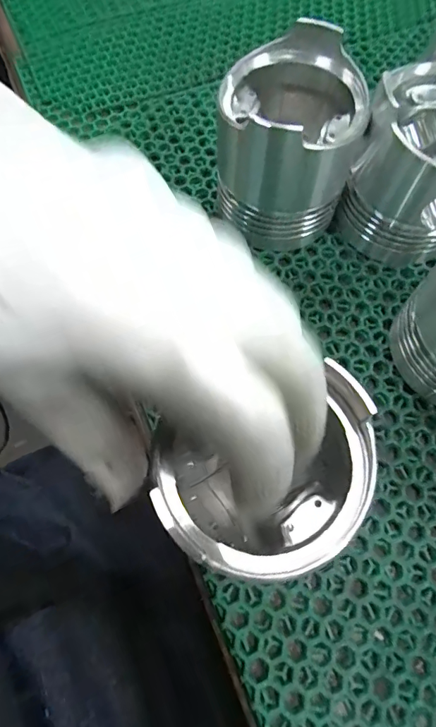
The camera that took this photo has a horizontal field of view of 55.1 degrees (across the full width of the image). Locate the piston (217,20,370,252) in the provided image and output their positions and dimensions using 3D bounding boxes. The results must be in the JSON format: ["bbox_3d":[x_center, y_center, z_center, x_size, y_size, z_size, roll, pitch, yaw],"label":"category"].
[{"bbox_3d":[0.041,-0.133,0.265,0.080,0.091,0.082,-2,69,0],"label":"piston"}]

